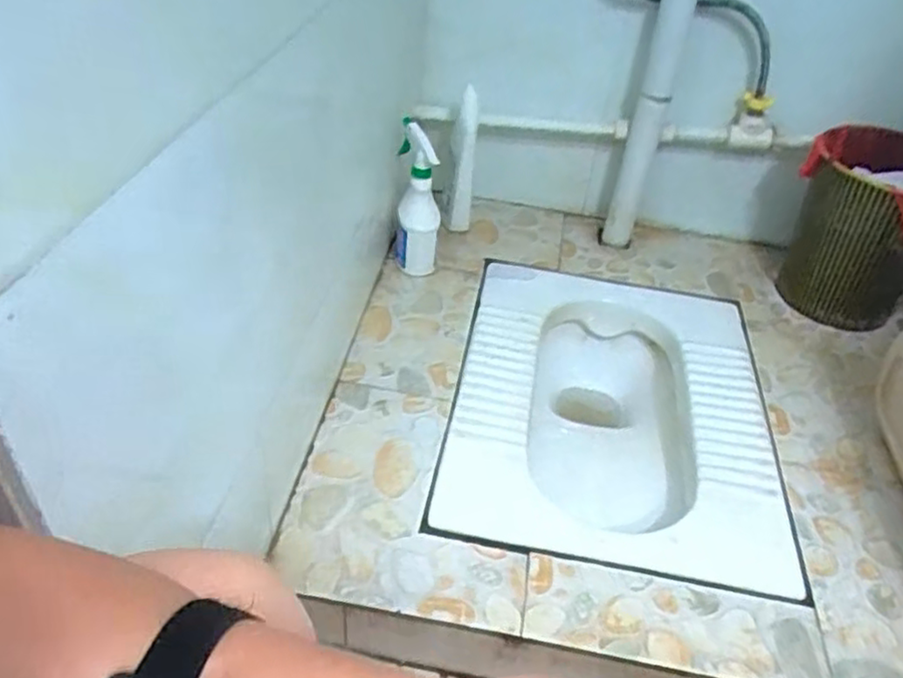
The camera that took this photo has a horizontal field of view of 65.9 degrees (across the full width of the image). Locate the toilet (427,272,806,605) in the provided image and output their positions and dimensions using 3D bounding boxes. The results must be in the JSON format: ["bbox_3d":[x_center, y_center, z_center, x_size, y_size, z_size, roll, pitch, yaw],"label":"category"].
[{"bbox_3d":[0.211,0.135,1.014,0.416,0.181,0.562,10,39,5],"label":"toilet"}]

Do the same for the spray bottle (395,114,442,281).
[{"bbox_3d":[-0.050,-0.222,1.097,0.067,0.230,0.103,5,39,-2],"label":"spray bottle"}]

